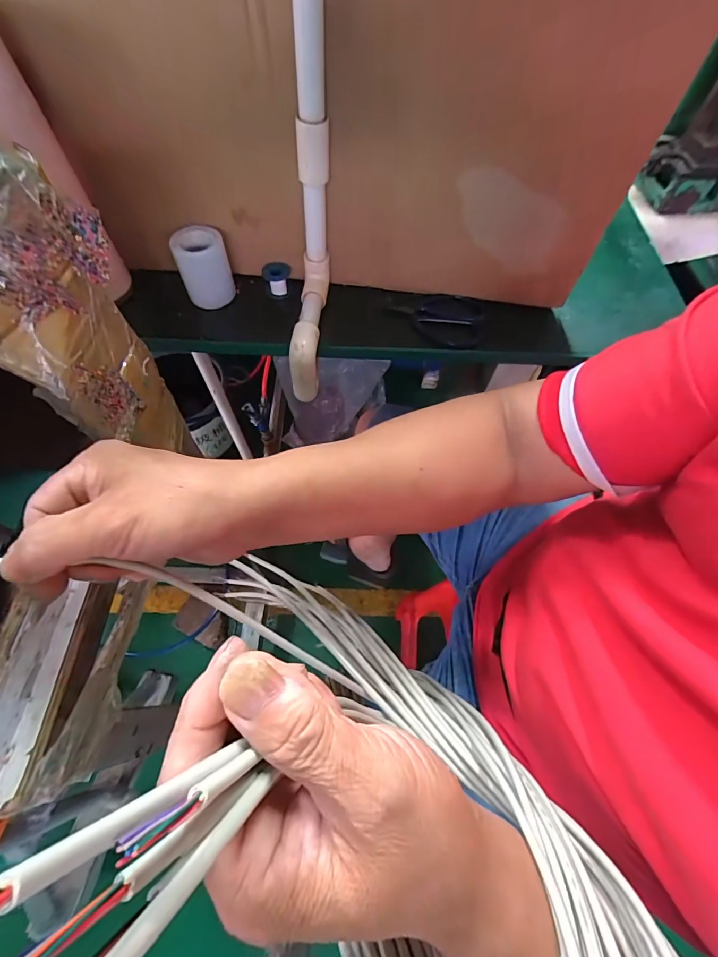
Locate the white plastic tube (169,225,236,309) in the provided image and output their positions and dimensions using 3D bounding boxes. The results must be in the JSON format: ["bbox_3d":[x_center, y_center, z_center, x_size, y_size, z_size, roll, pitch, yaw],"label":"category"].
[{"bbox_3d":[-0.162,-0.223,0.424,0.051,0.064,0.044,-15,65,-9],"label":"white plastic tube"}]

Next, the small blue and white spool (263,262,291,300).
[{"bbox_3d":[-0.093,-0.223,0.452,0.027,0.027,0.029,4,63,0],"label":"small blue and white spool"}]

